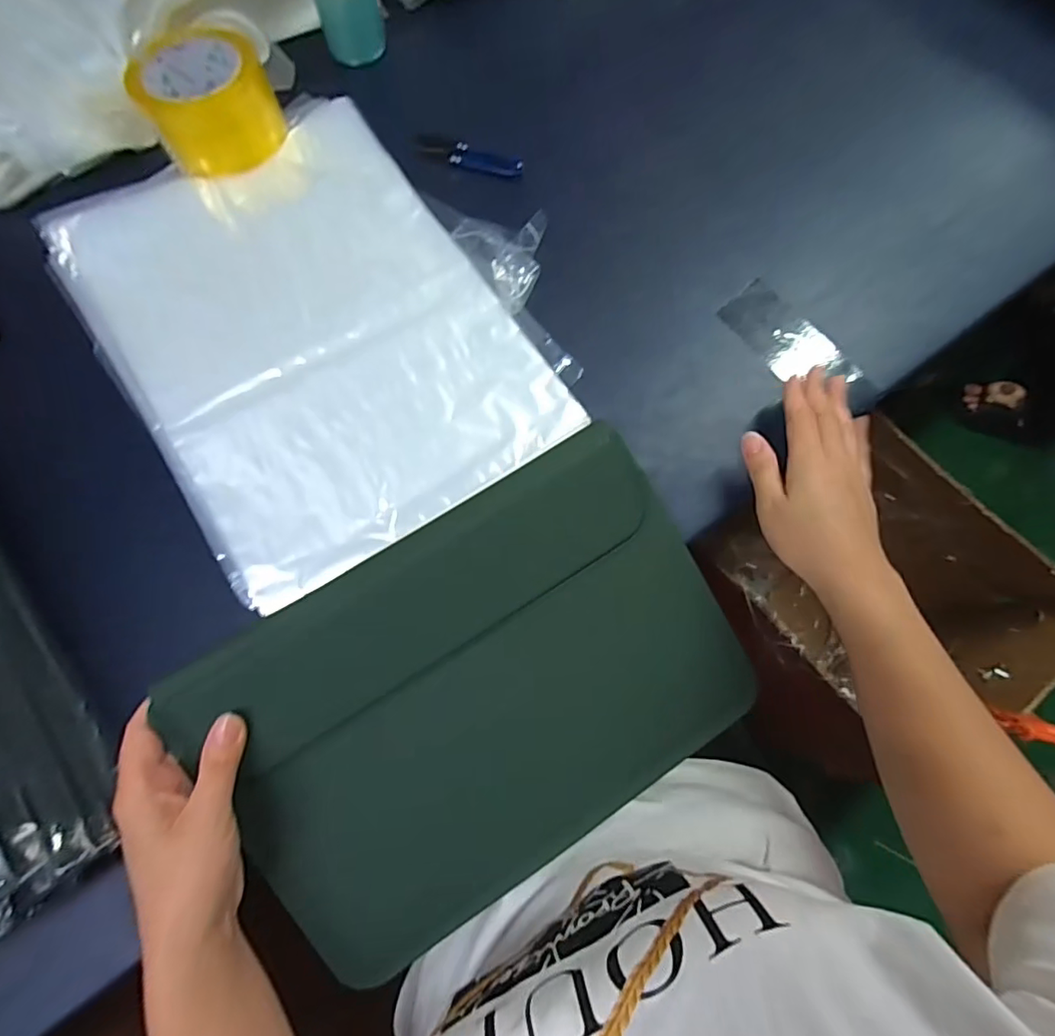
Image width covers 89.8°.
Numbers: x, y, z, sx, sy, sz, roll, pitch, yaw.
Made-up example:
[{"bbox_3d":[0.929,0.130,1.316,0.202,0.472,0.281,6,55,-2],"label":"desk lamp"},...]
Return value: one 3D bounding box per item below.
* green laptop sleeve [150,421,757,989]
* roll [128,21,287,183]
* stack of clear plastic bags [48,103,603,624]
[{"bbox_3d":[-0.024,0.122,0.363,0.343,0.017,0.244,-32,99,-10],"label":"green laptop sleeve"},{"bbox_3d":[-0.281,-0.376,0.467,0.105,0.054,0.115,0,76,0],"label":"roll"},{"bbox_3d":[-0.185,-0.162,0.435,0.282,0.022,0.400,-33,78,-8],"label":"stack of clear plastic bags"}]

